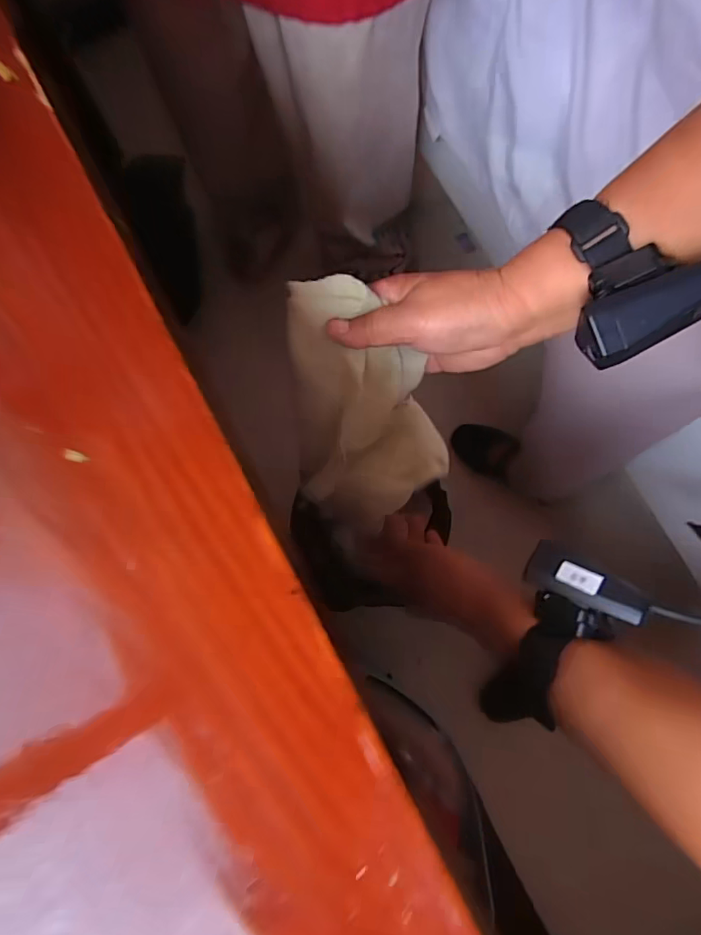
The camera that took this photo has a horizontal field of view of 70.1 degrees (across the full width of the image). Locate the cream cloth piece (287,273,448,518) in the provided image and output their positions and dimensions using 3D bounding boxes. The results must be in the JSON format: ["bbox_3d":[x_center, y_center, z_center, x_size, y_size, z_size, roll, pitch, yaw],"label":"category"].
[{"bbox_3d":[0.014,-0.043,0.349,0.103,0.097,0.138,-5,78,-1],"label":"cream cloth piece"}]

